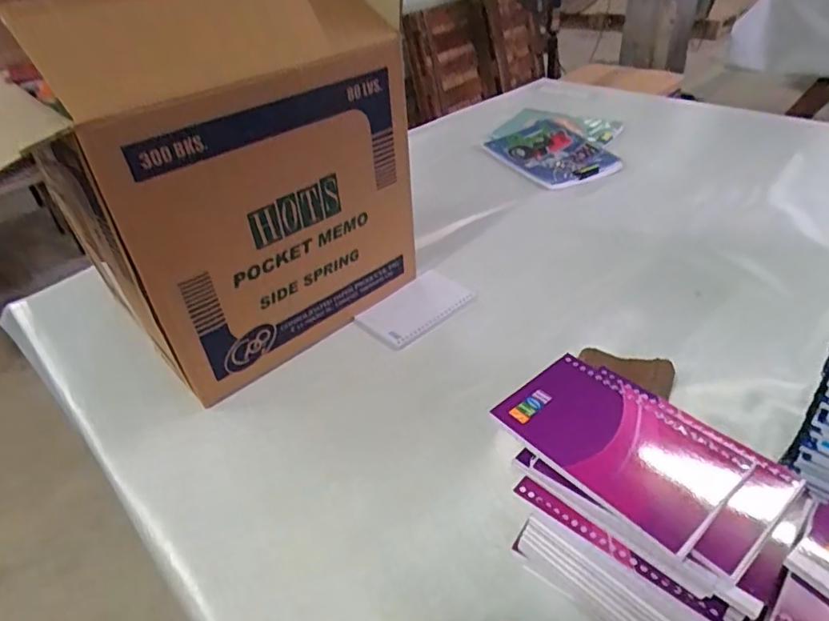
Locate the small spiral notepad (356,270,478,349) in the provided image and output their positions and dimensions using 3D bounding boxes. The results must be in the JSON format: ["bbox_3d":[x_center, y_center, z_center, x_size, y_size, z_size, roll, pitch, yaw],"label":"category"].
[{"bbox_3d":[0.000,-0.004,0.657,0.136,0.013,0.077,-30,43,-30],"label":"small spiral notepad"}]

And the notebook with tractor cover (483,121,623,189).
[{"bbox_3d":[0.239,-0.284,0.980,0.161,0.015,0.223,-23,45,-15],"label":"notebook with tractor cover"}]

